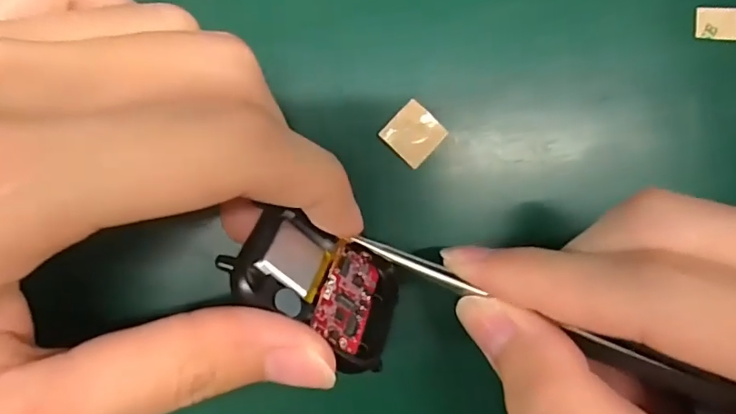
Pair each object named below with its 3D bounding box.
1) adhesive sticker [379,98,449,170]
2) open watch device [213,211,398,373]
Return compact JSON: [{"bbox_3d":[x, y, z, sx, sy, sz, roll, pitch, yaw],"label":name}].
[{"bbox_3d":[0.014,-0.022,0.151,0.015,0.004,0.015,43,86,-6],"label":"adhesive sticker"},{"bbox_3d":[-0.010,0.018,0.133,0.046,0.036,0.008,41,129,-15],"label":"open watch device"}]

